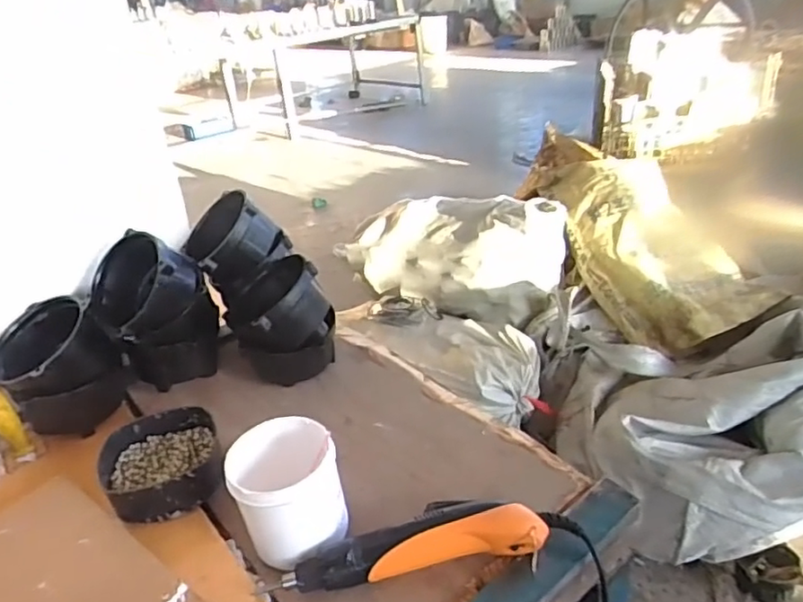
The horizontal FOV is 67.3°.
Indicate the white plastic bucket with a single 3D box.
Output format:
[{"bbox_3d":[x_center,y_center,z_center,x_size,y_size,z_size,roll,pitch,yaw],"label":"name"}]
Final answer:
[{"bbox_3d":[-0.103,0.176,0.556,0.091,0.100,0.086,-5,29,3],"label":"white plastic bucket"}]

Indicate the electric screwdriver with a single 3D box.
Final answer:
[{"bbox_3d":[0.004,0.215,0.535,0.247,0.045,0.062,-6,29,0],"label":"electric screwdriver"}]

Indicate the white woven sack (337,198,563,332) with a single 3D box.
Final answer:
[{"bbox_3d":[0.127,-0.170,1.877,0.715,0.284,0.251,16,36,35],"label":"white woven sack"}]

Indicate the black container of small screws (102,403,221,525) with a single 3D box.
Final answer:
[{"bbox_3d":[-0.258,0.174,0.649,0.119,0.045,0.134,-16,30,-17],"label":"black container of small screws"}]

